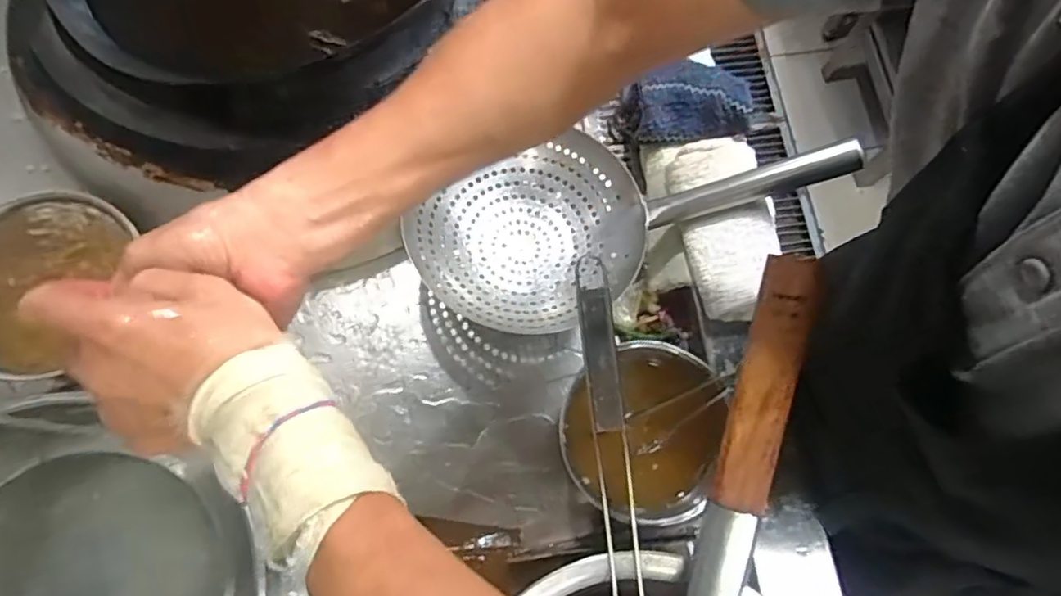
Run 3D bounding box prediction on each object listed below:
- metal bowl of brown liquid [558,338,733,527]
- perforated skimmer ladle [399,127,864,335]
[{"bbox_3d":[0.102,0.128,0.586,0.135,0.110,0.156,14,75,3],"label":"metal bowl of brown liquid"},{"bbox_3d":[0.097,-0.077,0.601,0.400,0.091,0.162,-18,75,11],"label":"perforated skimmer ladle"}]

